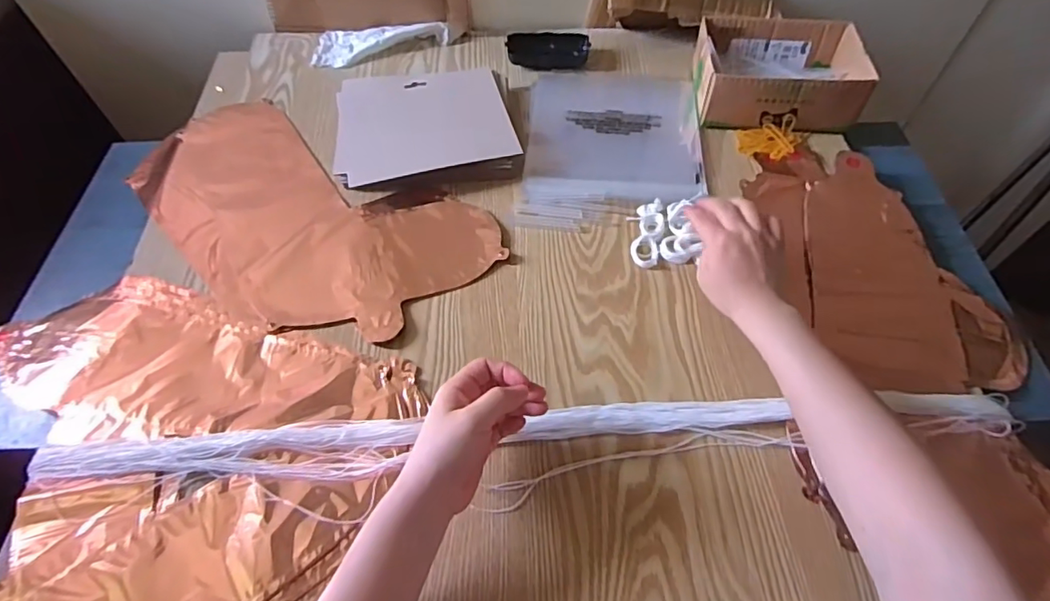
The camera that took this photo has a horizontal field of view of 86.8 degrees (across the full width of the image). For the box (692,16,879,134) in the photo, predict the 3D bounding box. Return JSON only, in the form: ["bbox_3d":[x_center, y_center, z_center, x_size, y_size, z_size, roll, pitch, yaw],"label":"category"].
[{"bbox_3d":[0.302,-0.275,0.670,0.181,0.063,0.135,6,56,5],"label":"box"}]

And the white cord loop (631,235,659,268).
[{"bbox_3d":[0.122,-0.050,0.567,0.027,0.005,0.037,1,56,2],"label":"white cord loop"}]

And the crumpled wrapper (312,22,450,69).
[{"bbox_3d":[-0.196,-0.349,0.753,0.179,0.021,0.074,-1,56,0],"label":"crumpled wrapper"}]

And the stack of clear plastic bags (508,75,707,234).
[{"bbox_3d":[0.109,-0.194,0.673,0.209,0.010,0.281,5,56,4],"label":"stack of clear plastic bags"}]

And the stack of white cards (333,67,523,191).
[{"bbox_3d":[-0.113,-0.202,0.641,0.195,0.029,0.154,-8,56,-4],"label":"stack of white cards"}]

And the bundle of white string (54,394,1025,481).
[{"bbox_3d":[0.010,0.111,0.455,0.784,0.020,0.041,-4,56,-2],"label":"bundle of white string"}]

